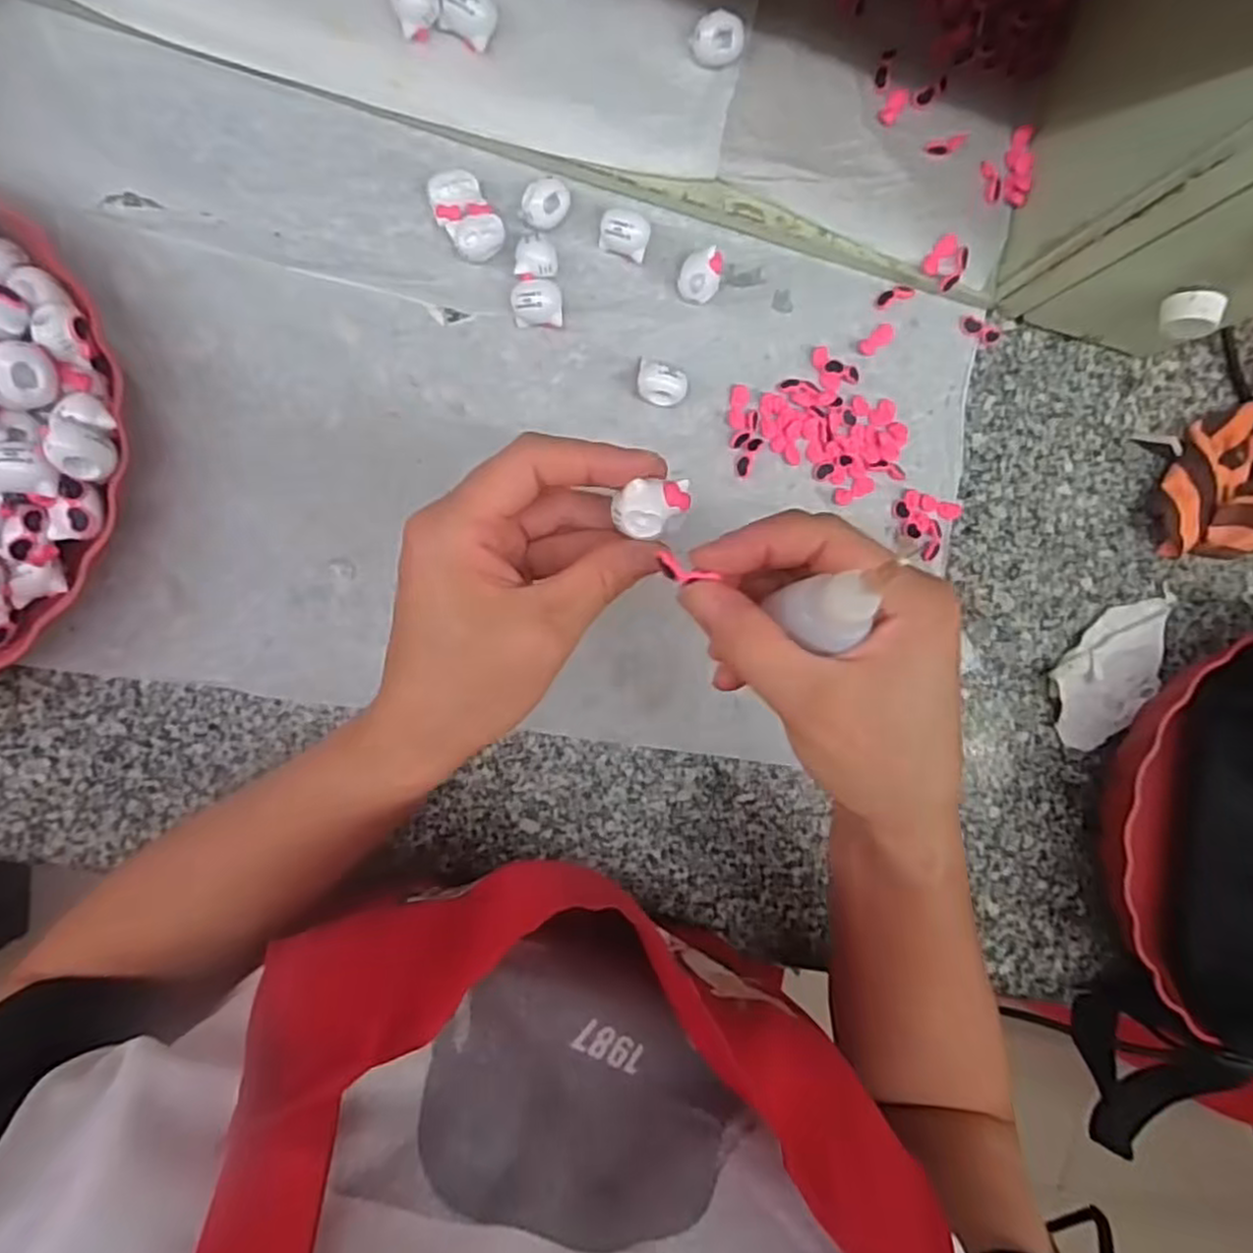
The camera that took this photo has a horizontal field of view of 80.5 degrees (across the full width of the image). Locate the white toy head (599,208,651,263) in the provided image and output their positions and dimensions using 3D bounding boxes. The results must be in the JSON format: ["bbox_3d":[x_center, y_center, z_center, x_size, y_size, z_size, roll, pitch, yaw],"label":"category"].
[{"bbox_3d":[-0.001,-0.202,0.382,0.024,0.018,0.020,11,92,-10],"label":"white toy head"}]

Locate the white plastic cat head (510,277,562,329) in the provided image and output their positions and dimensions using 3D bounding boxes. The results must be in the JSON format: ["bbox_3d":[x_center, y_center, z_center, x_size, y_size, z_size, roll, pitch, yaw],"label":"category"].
[{"bbox_3d":[-0.045,-0.163,0.376,0.024,0.019,0.022,-4,95,-9],"label":"white plastic cat head"}]

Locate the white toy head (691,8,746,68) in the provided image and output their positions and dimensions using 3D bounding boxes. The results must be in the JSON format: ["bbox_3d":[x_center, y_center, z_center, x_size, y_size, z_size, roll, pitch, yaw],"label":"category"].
[{"bbox_3d":[0.045,-0.289,0.365,0.023,0.016,0.020,32,89,-10],"label":"white toy head"}]

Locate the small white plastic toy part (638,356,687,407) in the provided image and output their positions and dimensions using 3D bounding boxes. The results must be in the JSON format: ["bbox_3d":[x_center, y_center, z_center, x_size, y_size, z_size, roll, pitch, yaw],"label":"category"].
[{"bbox_3d":[0.017,-0.127,0.389,0.027,0.018,0.019,23,90,-10],"label":"small white plastic toy part"}]

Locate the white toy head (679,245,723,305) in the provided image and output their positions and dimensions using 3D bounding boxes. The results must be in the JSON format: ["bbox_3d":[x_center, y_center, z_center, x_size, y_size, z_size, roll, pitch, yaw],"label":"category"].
[{"bbox_3d":[0.038,-0.184,0.389,0.022,0.018,0.023,-1,94,-9],"label":"white toy head"}]

